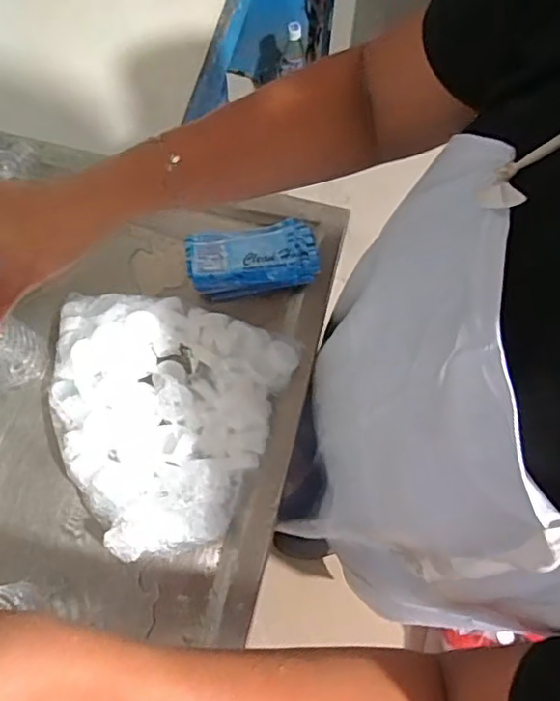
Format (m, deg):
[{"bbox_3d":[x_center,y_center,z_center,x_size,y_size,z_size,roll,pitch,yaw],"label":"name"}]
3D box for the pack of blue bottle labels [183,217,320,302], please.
[{"bbox_3d":[-0.027,-0.088,0.550,0.121,0.017,0.068,-10,74,-3],"label":"pack of blue bottle labels"}]

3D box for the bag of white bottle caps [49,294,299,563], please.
[{"bbox_3d":[-0.113,0.054,0.495,0.198,0.047,0.206,19,75,6],"label":"bag of white bottle caps"}]

